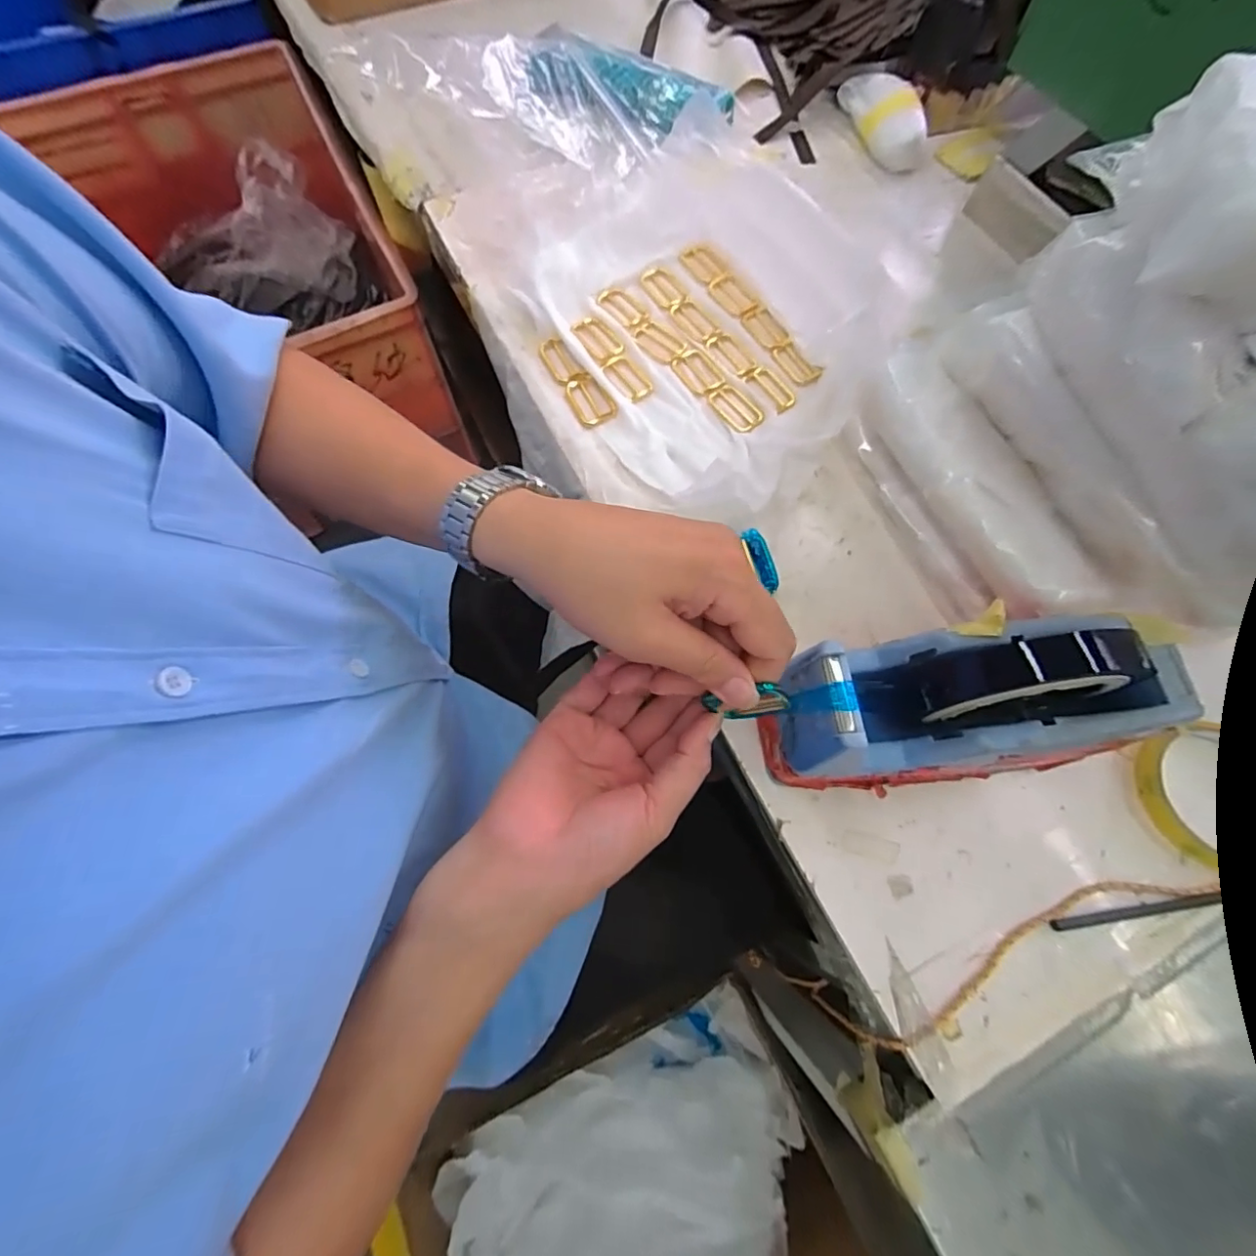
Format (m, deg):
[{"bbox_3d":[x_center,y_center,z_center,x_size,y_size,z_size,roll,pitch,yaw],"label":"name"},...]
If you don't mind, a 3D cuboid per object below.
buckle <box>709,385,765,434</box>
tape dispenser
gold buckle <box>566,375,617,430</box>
[{"bbox_3d":[0.089,-0.177,0.441,0.028,0.007,0.051,-31,74,-10],"label":"buckle"},{"bbox_3d":[0.182,0.041,0.303,0.193,0.117,0.080,-6,71,-2],"label":"tape dispenser"},{"bbox_3d":[-0.032,-0.182,0.440,0.031,0.005,0.051,-34,73,1],"label":"gold buckle"}]

